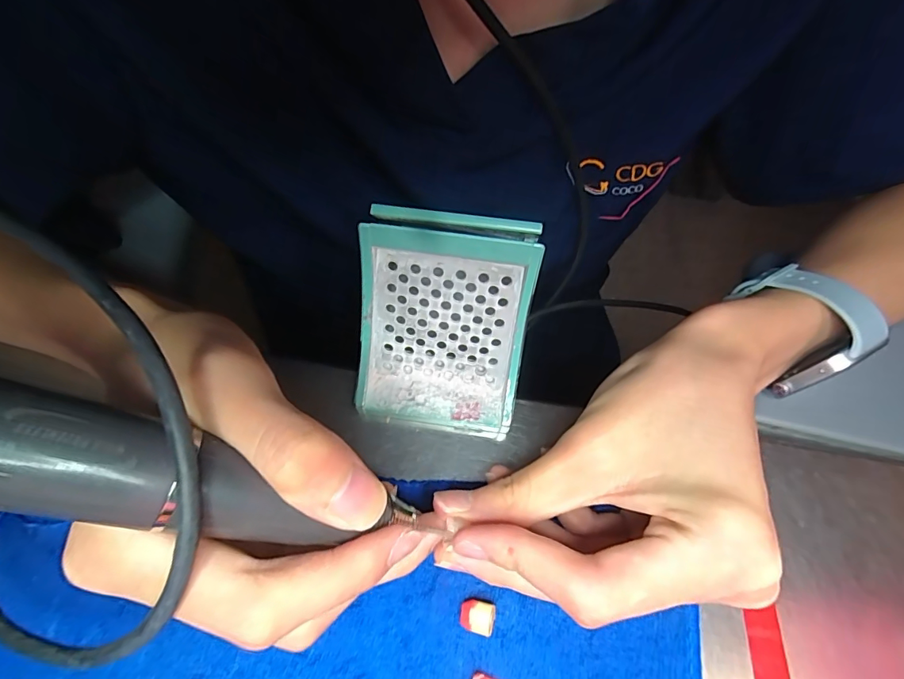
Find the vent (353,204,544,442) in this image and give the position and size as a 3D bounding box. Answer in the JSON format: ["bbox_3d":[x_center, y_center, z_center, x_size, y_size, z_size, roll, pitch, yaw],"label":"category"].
[{"bbox_3d":[-0.003,-0.009,0.202,0.074,0.101,0.028,8,24,3],"label":"vent"}]

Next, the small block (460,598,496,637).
[{"bbox_3d":[0.010,0.108,0.174,0.012,0.011,0.011,12,67,4],"label":"small block"}]

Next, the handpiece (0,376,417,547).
[{"bbox_3d":[-0.088,0.025,0.099,0.176,0.018,0.024,27,63,-29],"label":"handpiece"}]

